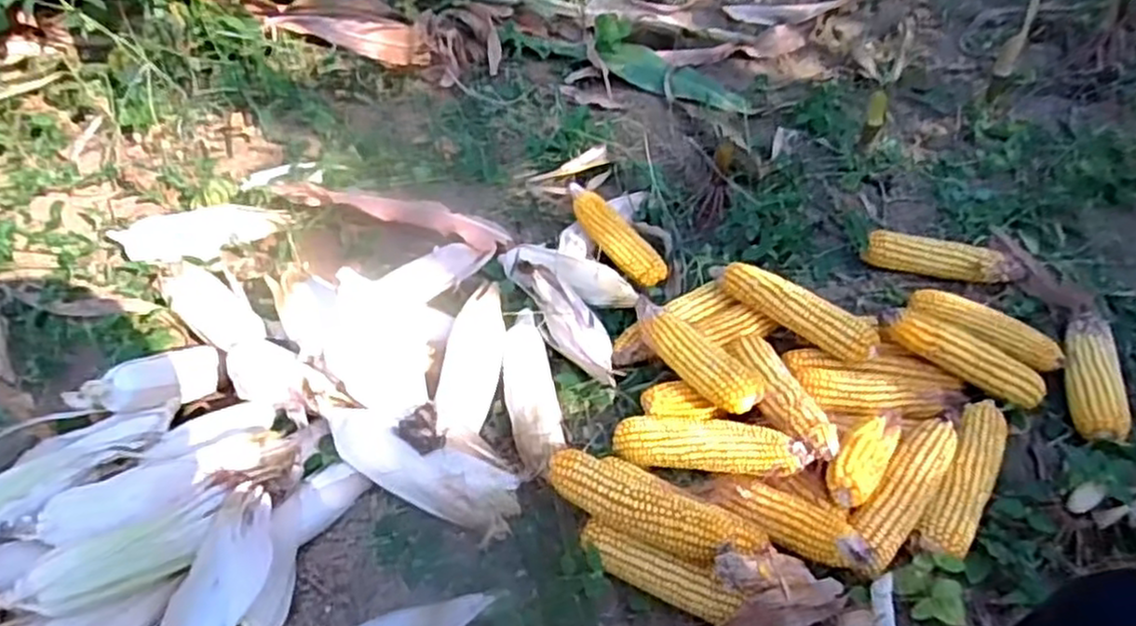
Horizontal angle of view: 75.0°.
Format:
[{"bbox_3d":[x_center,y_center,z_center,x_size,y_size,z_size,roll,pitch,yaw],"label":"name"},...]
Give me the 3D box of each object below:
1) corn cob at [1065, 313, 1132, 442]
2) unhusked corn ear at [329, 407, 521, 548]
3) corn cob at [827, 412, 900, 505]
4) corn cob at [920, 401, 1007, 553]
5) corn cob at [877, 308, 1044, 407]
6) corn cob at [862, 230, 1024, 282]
[{"bbox_3d":[0.621,0.075,0.882,0.057,0.041,0.191,12,50,12],"label":"corn cob"},{"bbox_3d":[-0.160,0.168,0.790,0.229,0.060,0.070,19,52,18],"label":"unhusked corn ear"},{"bbox_3d":[0.309,0.144,0.761,0.046,0.035,0.118,30,56,28],"label":"corn cob"},{"bbox_3d":[0.418,0.173,0.775,0.052,0.038,0.190,24,53,24],"label":"corn cob"},{"bbox_3d":[0.463,0.050,0.866,0.203,0.041,0.041,28,52,0],"label":"corn cob"},{"bbox_3d":[0.517,-0.074,1.022,0.209,0.047,0.040,10,49,10],"label":"corn cob"}]

